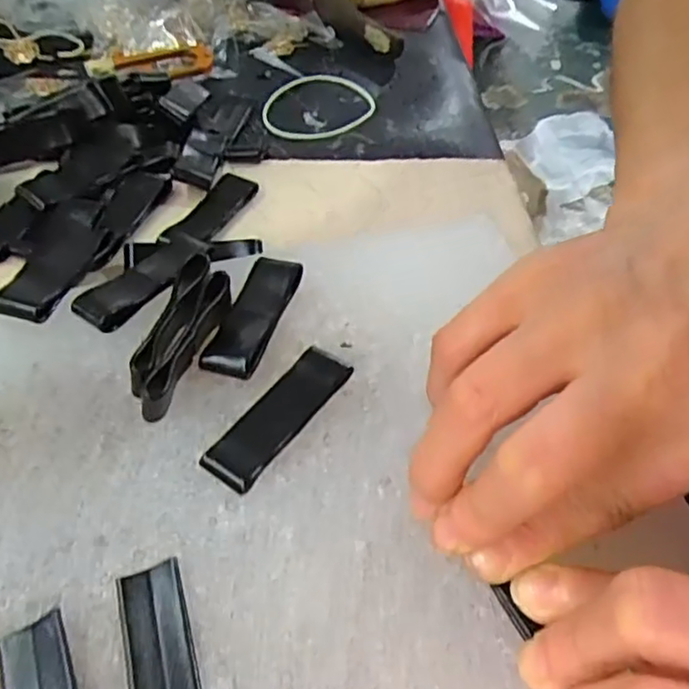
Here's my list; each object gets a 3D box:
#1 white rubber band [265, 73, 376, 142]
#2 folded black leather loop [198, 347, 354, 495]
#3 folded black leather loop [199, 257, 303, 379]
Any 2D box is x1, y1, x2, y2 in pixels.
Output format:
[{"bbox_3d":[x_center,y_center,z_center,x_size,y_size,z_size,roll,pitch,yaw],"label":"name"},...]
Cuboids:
[{"bbox_3d":[-0.015,-0.141,0.392,0.059,0.006,0.072,36,56,20],"label":"white rubber band"},{"bbox_3d":[-0.021,0.023,0.210,0.017,0.007,0.056,33,55,18],"label":"folded black leather loop"},{"bbox_3d":[-0.032,-0.010,0.233,0.019,0.007,0.053,18,52,7],"label":"folded black leather loop"}]

